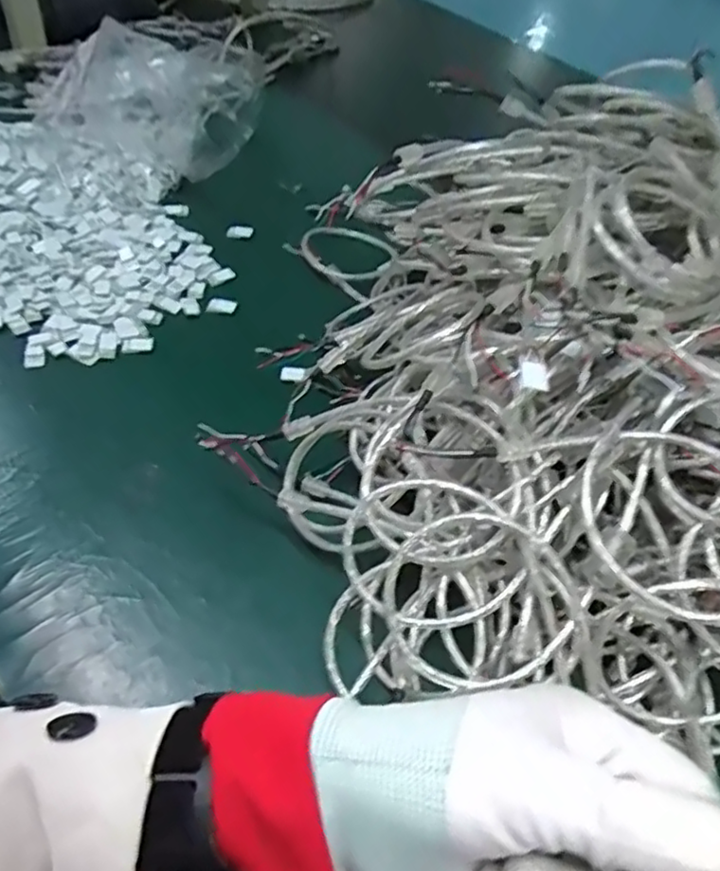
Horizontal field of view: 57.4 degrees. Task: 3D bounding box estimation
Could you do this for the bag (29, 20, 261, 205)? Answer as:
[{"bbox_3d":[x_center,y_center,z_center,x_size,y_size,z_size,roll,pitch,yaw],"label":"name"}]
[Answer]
[{"bbox_3d":[-0.200,-0.317,0.613,0.211,0.124,0.147,-7,50,-14],"label":"bag"}]

